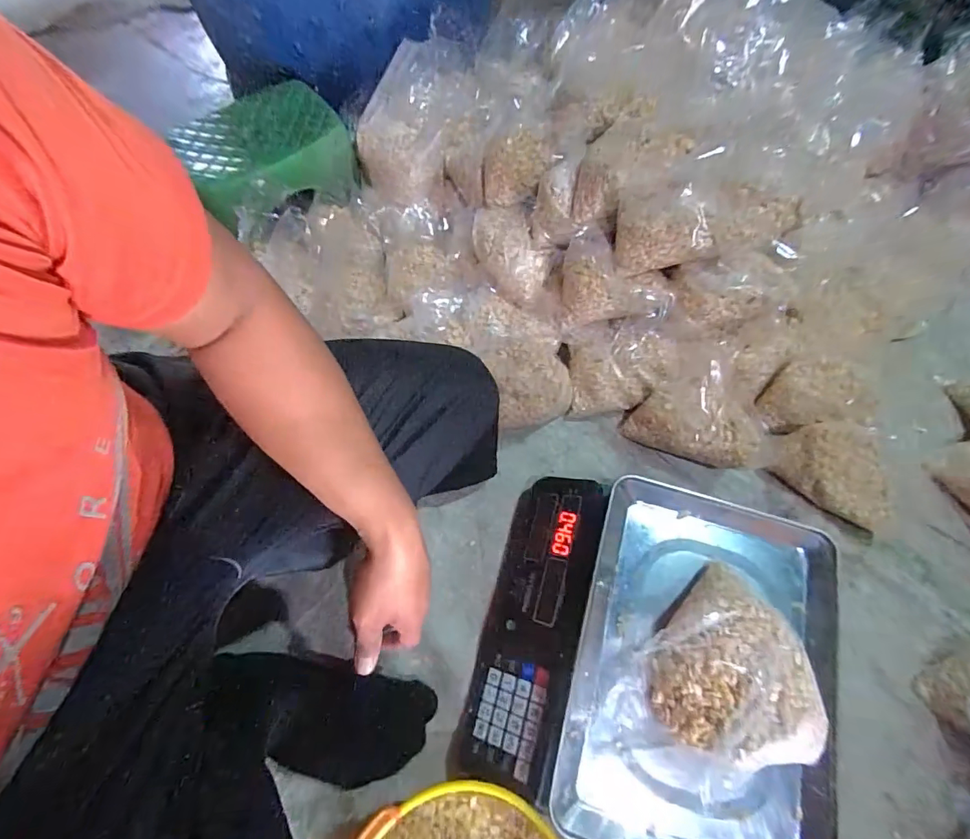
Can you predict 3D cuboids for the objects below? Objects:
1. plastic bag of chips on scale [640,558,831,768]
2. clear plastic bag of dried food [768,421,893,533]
[{"bbox_3d":[0.217,0.233,0.423,0.130,0.066,0.151,-24,69,-11],"label":"plastic bag of chips on scale"},{"bbox_3d":[0.458,0.061,0.600,0.162,0.049,0.108,36,71,14],"label":"clear plastic bag of dried food"}]

